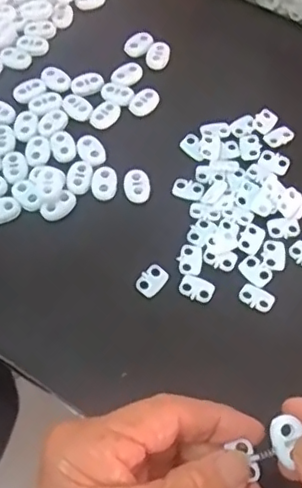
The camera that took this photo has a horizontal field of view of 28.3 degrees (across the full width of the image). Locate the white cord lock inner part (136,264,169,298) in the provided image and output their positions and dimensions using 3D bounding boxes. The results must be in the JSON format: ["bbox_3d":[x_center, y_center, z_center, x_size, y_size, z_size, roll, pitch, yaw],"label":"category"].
[{"bbox_3d":[0.001,0.020,0.331,0.013,0.004,0.019,34,66,16],"label":"white cord lock inner part"}]

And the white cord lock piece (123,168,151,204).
[{"bbox_3d":[-0.009,-0.035,0.361,0.016,0.004,0.023,-11,62,-7],"label":"white cord lock piece"}]

